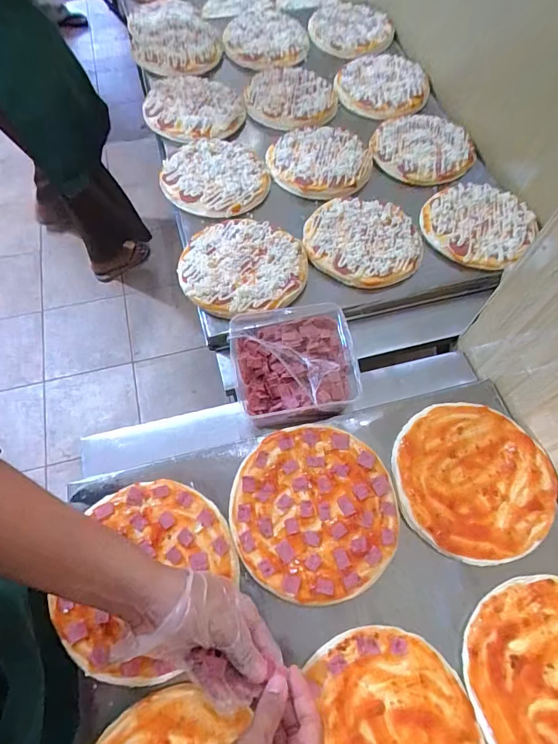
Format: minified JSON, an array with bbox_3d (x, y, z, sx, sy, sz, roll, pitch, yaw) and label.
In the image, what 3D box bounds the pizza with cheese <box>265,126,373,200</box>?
[{"bbox_3d":[0.083,-0.414,0.825,0.187,0.017,0.197,0,63,-1],"label":"pizza with cheese"}]

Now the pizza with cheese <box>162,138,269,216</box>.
[{"bbox_3d":[-0.118,-0.364,0.787,0.186,0.023,0.181,0,63,-1],"label":"pizza with cheese"}]

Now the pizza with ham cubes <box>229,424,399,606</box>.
[{"bbox_3d":[0.044,0.166,0.519,0.194,0.016,0.199,0,63,-1],"label":"pizza with ham cubes"}]

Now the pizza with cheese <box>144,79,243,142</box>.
[{"bbox_3d":[-0.176,-0.553,0.882,0.198,0.027,0.186,0,63,-1],"label":"pizza with cheese"}]

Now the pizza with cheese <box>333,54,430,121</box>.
[{"bbox_3d":[0.231,-0.650,0.962,0.201,0.020,0.228,34,67,15],"label":"pizza with cheese"}]

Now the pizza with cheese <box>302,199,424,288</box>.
[{"bbox_3d":[0.142,-0.224,0.723,0.194,0.020,0.184,12,63,5],"label":"pizza with cheese"}]

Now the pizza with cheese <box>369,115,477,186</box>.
[{"bbox_3d":[0.292,-0.453,0.862,0.198,0.013,0.202,0,63,-1],"label":"pizza with cheese"}]

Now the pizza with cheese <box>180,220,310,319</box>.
[{"bbox_3d":[-0.056,-0.170,0.684,0.190,0.027,0.196,0,63,-1],"label":"pizza with cheese"}]

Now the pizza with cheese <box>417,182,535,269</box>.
[{"bbox_3d":[0.350,-0.263,0.748,0.181,0.018,0.204,31,66,14],"label":"pizza with cheese"}]

